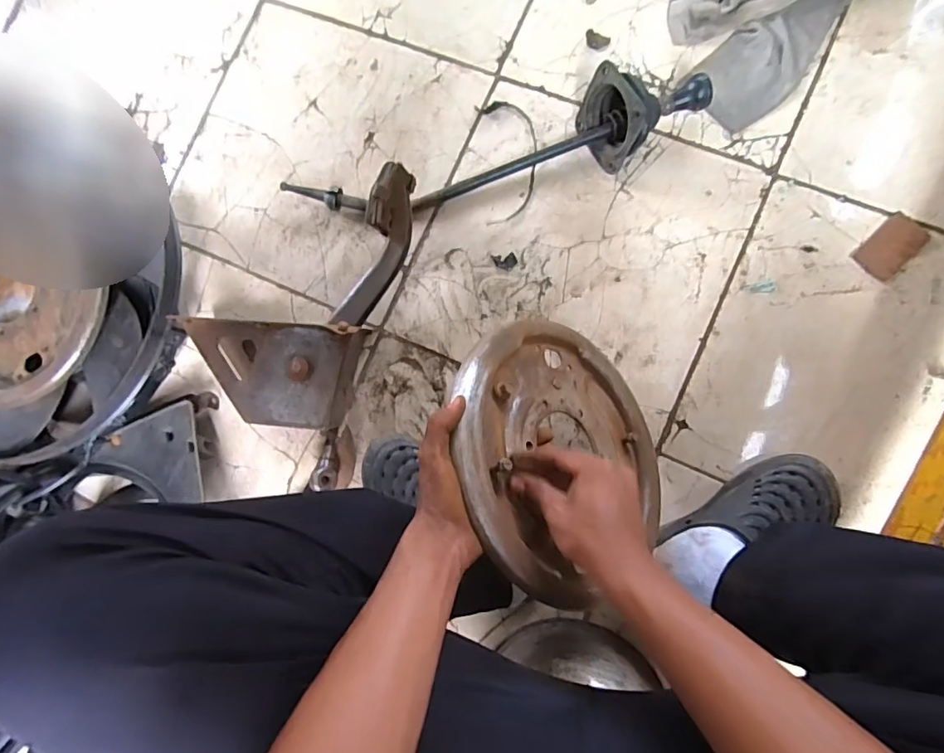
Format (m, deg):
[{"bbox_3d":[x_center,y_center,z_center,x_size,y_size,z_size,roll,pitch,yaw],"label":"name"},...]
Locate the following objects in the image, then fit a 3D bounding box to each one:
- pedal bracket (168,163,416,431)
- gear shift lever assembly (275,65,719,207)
[{"bbox_3d":[-0.225,-0.117,0.674,0.225,0.119,0.366,23,91,7],"label":"pedal bracket"},{"bbox_3d":[0.057,-0.305,0.661,0.517,0.095,0.107,-13,86,6],"label":"gear shift lever assembly"}]

